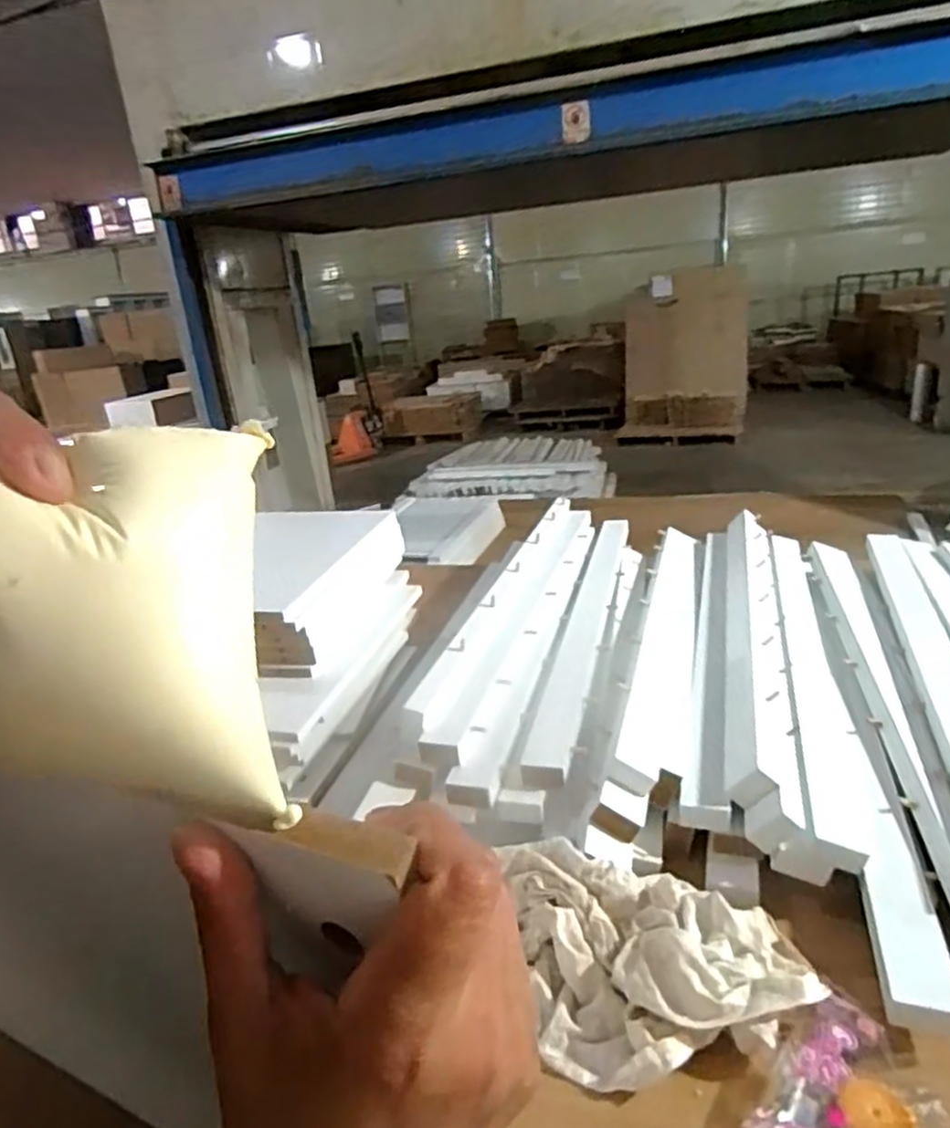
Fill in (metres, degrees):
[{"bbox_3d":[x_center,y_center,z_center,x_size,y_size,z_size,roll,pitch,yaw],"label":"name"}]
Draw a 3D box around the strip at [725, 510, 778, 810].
[{"bbox_3d":[0.375,0.076,0.972,0.074,0.043,0.746,2,22,19],"label":"strip"}]

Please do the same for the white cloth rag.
[{"bbox_3d":[0.138,0.308,0.584,0.236,0.067,0.201,-8,21,-7],"label":"white cloth rag"}]

